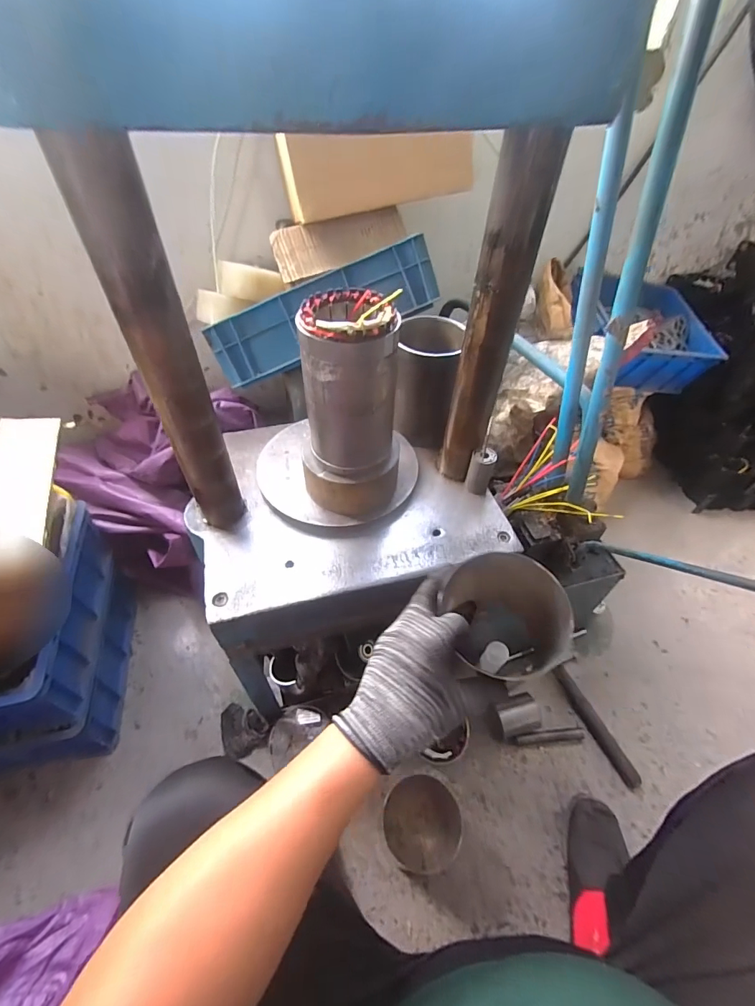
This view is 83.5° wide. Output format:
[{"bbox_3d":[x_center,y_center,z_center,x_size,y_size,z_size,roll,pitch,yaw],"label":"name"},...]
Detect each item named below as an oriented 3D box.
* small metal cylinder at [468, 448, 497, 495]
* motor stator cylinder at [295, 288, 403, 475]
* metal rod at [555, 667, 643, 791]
[{"bbox_3d":[0.168,-0.052,0.686,0.036,0.077,0.029,16,50,11],"label":"small metal cylinder"},{"bbox_3d":[-0.034,-0.151,0.551,0.109,0.203,0.106,0,49,-2],"label":"motor stator cylinder"},{"bbox_3d":[0.446,0.453,0.868,0.030,0.027,0.232,-18,52,-18],"label":"metal rod"}]

